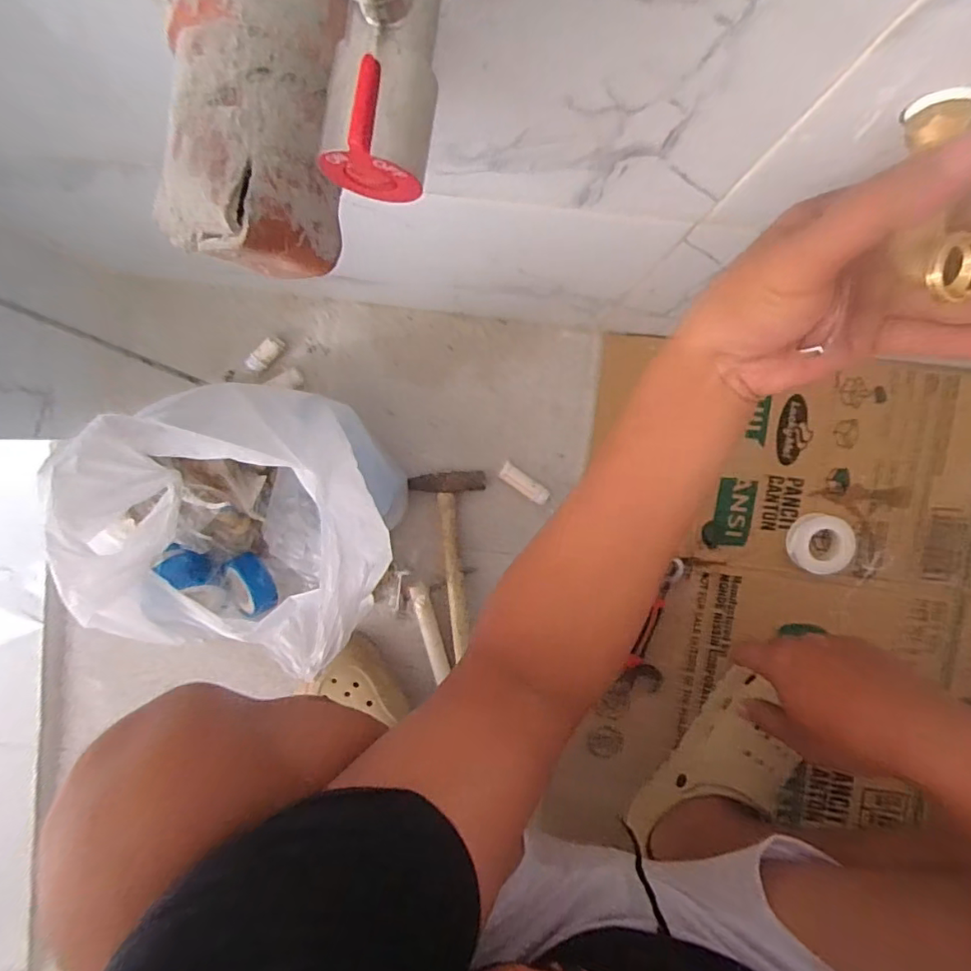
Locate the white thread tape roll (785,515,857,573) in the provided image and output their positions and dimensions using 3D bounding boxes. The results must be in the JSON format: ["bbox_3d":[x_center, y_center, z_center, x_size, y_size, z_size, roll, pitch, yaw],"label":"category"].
[{"bbox_3d":[0.385,0.067,0.621,0.064,0.027,0.068,0,95,0],"label":"white thread tape roll"}]

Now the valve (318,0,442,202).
[{"bbox_3d":[-0.021,-0.118,0.136,0.038,0.043,0.078,6,95,0],"label":"valve"}]

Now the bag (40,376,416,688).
[{"bbox_3d":[-0.212,0.044,0.475,0.266,0.261,0.250,3,95,0],"label":"bag"}]

